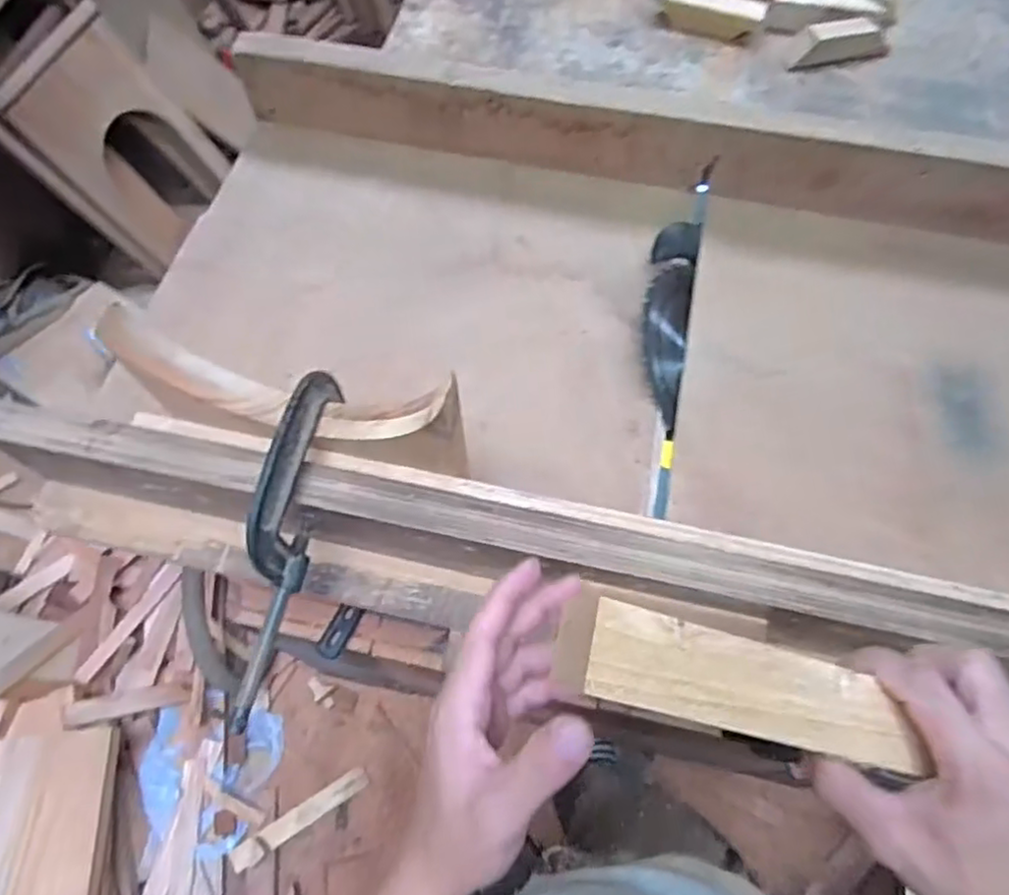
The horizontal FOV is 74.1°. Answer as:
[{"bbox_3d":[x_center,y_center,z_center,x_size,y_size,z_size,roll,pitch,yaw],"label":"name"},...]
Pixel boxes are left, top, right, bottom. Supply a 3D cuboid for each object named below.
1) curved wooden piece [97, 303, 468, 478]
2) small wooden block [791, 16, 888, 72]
[{"bbox_3d":[-0.156,-0.030,0.523,0.258,0.116,0.041,12,65,5],"label":"curved wooden piece"},{"bbox_3d":[0.489,-0.602,0.995,0.146,0.056,0.042,-16,66,-8],"label":"small wooden block"}]

